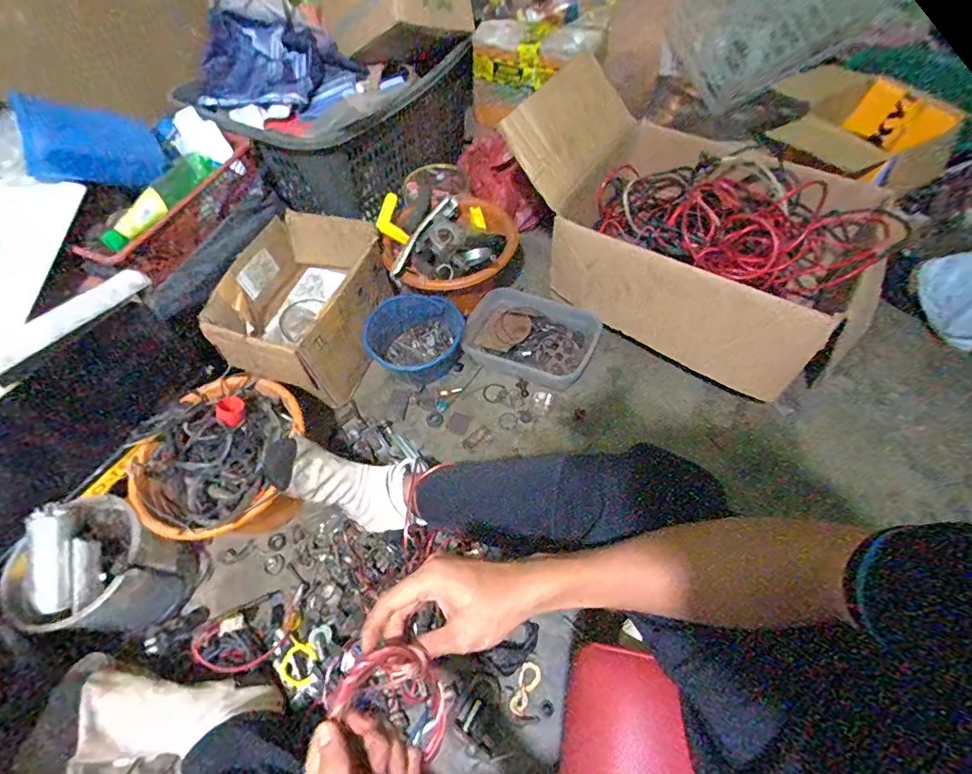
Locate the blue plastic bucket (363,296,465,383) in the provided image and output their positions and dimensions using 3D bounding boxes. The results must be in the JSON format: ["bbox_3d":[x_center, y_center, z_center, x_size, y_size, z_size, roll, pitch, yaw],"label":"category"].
[{"bbox_3d":[-0.136,-0.090,0.930,0.179,0.086,0.156,2,58,5],"label":"blue plastic bucket"}]

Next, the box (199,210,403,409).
[{"bbox_3d":[-0.332,-0.140,0.900,0.237,0.181,0.314,19,61,15],"label":"box"}]

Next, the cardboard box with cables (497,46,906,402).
[{"bbox_3d":[0.378,-0.300,0.875,0.617,0.283,0.407,33,65,22],"label":"cardboard box with cables"}]

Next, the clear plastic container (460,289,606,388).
[{"bbox_3d":[0.088,-0.095,0.936,0.230,0.060,0.178,23,62,17],"label":"clear plastic container"}]

